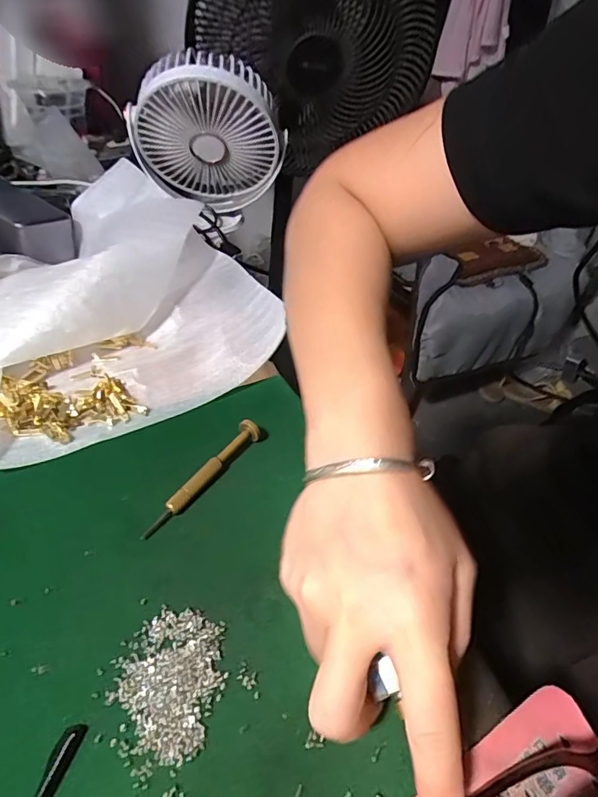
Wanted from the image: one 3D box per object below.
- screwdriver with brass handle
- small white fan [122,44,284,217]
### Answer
[{"bbox_3d":[-0.058,0.046,0.277,0.012,0.014,0.093,29,49,24],"label":"screwdriver with brass handle"},{"bbox_3d":[-0.098,-0.281,0.497,0.152,0.156,0.084,21,59,-46],"label":"small white fan"}]

